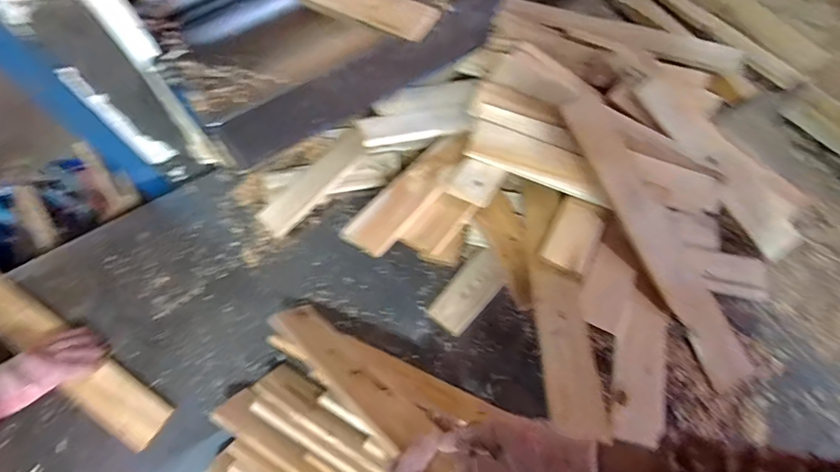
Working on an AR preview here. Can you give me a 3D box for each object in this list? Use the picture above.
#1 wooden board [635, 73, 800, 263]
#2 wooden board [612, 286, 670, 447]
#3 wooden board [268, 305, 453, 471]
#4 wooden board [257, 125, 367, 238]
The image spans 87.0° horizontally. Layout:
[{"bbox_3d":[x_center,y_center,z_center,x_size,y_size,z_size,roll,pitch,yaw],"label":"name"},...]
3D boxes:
[{"bbox_3d":[0.530,-0.133,0.780,0.097,0.029,0.372,-37,86,-14],"label":"wooden board"},{"bbox_3d":[0.312,0.179,0.625,0.069,0.016,0.216,17,58,12],"label":"wooden board"},{"bbox_3d":[-0.055,0.216,0.586,0.078,0.019,0.489,-10,28,-41],"label":"wooden board"},{"bbox_3d":[-0.204,-0.111,0.883,0.065,0.011,0.265,42,76,3],"label":"wooden board"}]

